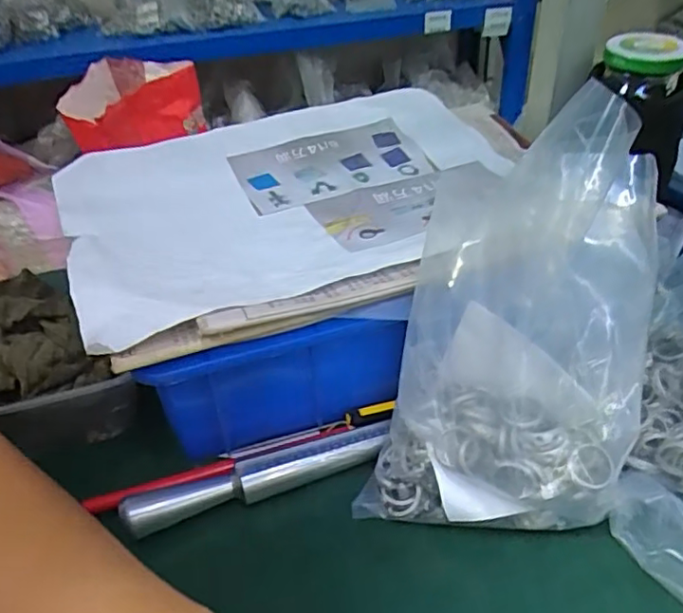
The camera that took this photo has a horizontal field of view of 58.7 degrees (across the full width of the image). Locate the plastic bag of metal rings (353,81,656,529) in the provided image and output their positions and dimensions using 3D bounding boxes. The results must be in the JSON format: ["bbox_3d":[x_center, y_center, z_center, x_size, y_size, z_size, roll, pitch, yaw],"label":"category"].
[{"bbox_3d":[0.080,0.017,0.303,0.124,0.156,0.127,4,40,9],"label":"plastic bag of metal rings"}]

